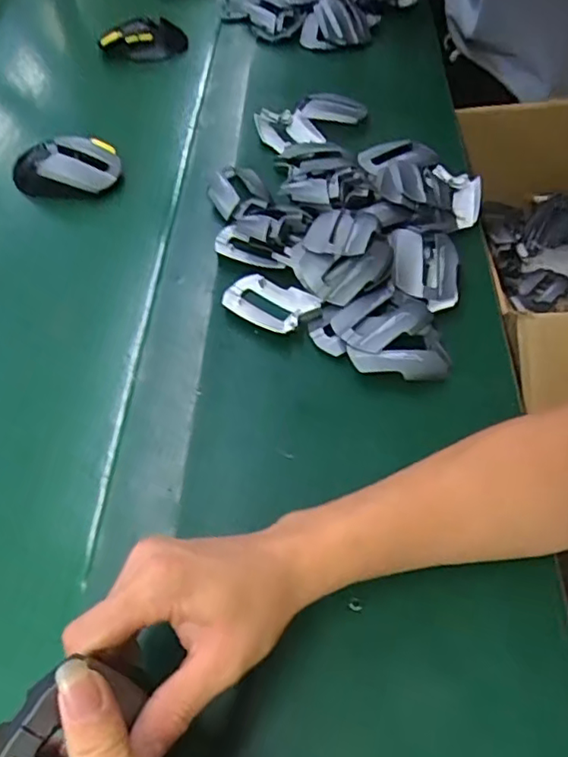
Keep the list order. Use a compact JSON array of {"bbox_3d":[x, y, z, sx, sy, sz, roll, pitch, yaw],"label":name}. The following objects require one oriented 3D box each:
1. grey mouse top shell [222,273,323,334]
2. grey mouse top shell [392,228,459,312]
[{"bbox_3d":[-0.011,-0.065,0.512,0.079,0.013,0.053,23,59,14],"label":"grey mouse top shell"},{"bbox_3d":[0.124,-0.096,0.535,0.056,0.029,0.086,3,56,1],"label":"grey mouse top shell"}]

